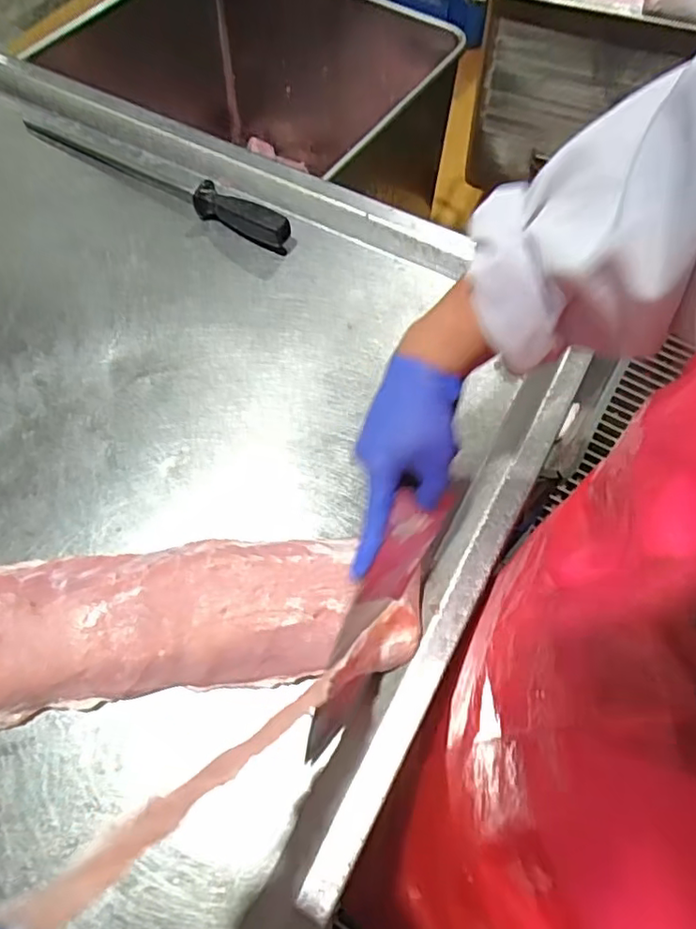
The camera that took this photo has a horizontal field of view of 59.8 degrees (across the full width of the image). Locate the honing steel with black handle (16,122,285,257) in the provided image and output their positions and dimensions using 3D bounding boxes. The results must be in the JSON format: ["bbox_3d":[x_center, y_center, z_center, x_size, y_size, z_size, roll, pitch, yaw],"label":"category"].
[{"bbox_3d":[-0.235,-0.351,0.725,0.396,0.041,0.028,31,70,13],"label":"honing steel with black handle"}]

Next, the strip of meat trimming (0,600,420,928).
[{"bbox_3d":[-0.044,0.150,0.339,0.033,0.367,0.050,45,110,18],"label":"strip of meat trimming"}]

